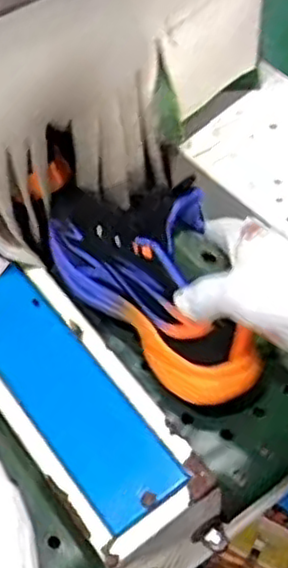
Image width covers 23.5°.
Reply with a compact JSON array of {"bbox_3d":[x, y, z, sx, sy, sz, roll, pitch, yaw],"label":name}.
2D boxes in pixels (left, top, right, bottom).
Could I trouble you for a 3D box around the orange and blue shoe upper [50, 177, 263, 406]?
[{"bbox_3d":[0.004,-0.016,0.580,0.083,0.134,0.239,-34,59,-22],"label":"orange and blue shoe upper"}]

